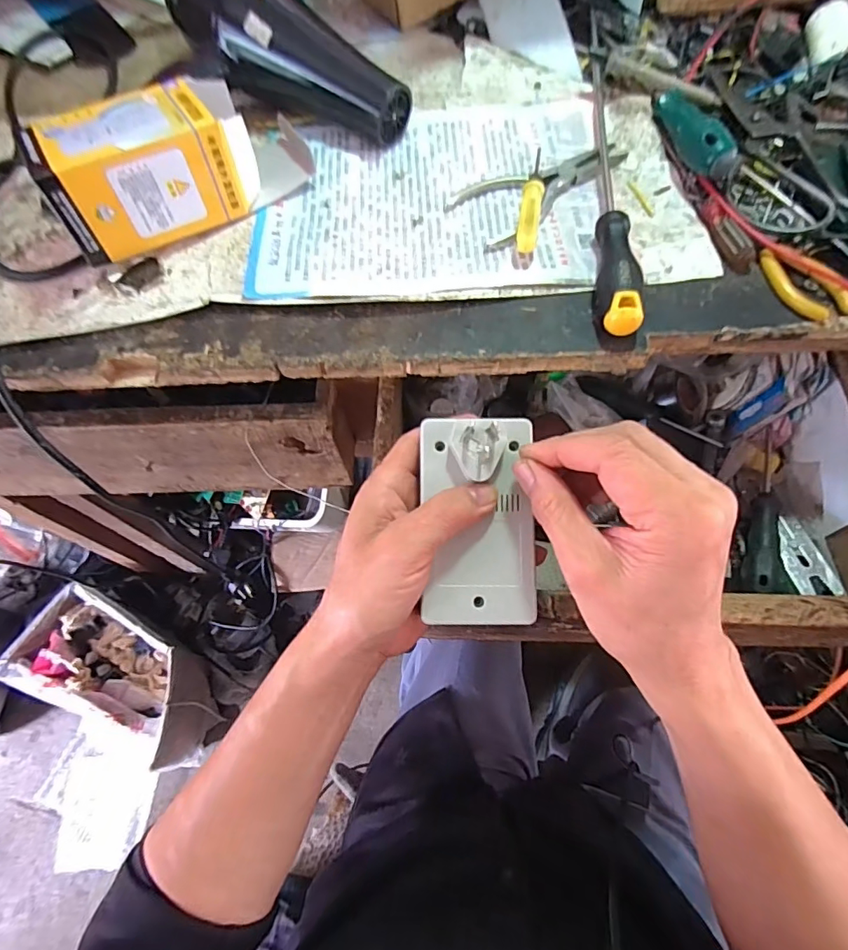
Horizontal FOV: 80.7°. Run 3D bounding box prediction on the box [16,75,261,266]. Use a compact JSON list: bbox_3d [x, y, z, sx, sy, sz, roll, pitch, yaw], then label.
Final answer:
[{"bbox_3d":[-0.193,-0.220,0.358,0.139,0.075,0.069,-31,69,-11],"label":"box"}]

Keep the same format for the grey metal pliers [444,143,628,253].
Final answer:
[{"bbox_3d":[0.085,-0.233,0.388,0.151,0.016,0.068,-42,71,-14],"label":"grey metal pliers"}]

